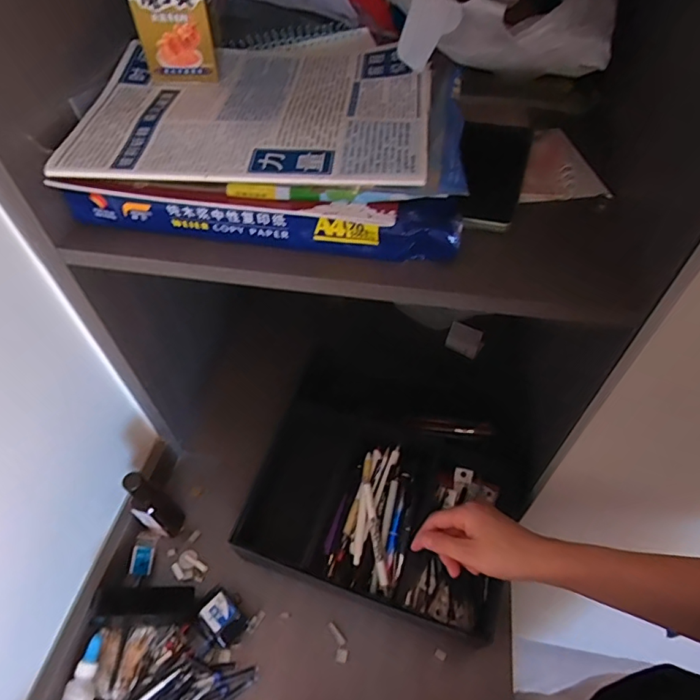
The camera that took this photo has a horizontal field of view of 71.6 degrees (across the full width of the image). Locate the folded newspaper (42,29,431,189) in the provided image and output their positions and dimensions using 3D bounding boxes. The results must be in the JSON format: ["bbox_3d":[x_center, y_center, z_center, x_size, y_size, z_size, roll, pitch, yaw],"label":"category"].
[{"bbox_3d":[-0.079,-0.225,0.429,0.290,0.023,0.233,4,52,5],"label":"folded newspaper"}]

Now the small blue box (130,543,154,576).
[{"bbox_3d":[-0.263,0.265,0.612,0.021,0.013,0.034,0,51,1],"label":"small blue box"}]

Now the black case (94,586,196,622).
[{"bbox_3d":[-0.238,0.294,0.568,0.108,0.019,0.034,16,47,-23],"label":"black case"}]

